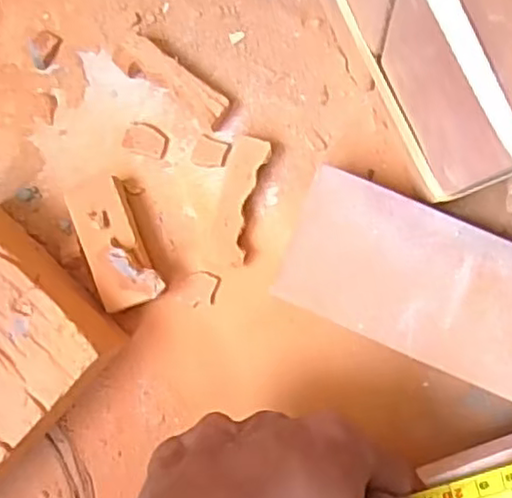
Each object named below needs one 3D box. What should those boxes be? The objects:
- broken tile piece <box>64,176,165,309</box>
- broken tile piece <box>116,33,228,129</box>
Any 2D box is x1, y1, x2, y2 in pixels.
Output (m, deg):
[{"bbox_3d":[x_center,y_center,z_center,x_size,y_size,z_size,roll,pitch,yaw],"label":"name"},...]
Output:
[{"bbox_3d":[-0.066,-0.003,0.318,0.029,0.027,0.062,-23,86,3],"label":"broken tile piece"},{"bbox_3d":[-0.040,-0.080,0.323,0.058,0.021,0.016,34,91,5],"label":"broken tile piece"}]

